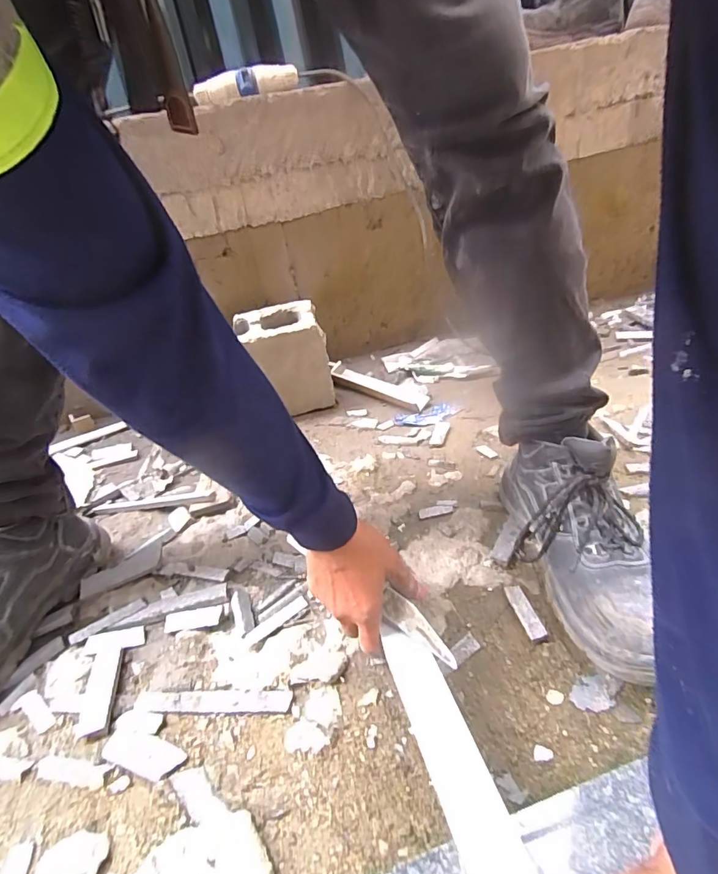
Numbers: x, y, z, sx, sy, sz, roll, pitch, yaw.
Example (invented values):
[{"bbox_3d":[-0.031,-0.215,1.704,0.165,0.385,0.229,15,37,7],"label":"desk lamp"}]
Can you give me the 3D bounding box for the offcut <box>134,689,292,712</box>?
[{"bbox_3d":[-0.144,0.257,0.443,0.156,0.004,0.019,-3,35,5],"label":"offcut"}]

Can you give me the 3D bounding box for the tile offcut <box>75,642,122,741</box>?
[{"bbox_3d":[-0.265,0.255,0.464,0.032,0.005,0.102,-14,36,-10],"label":"tile offcut"}]

